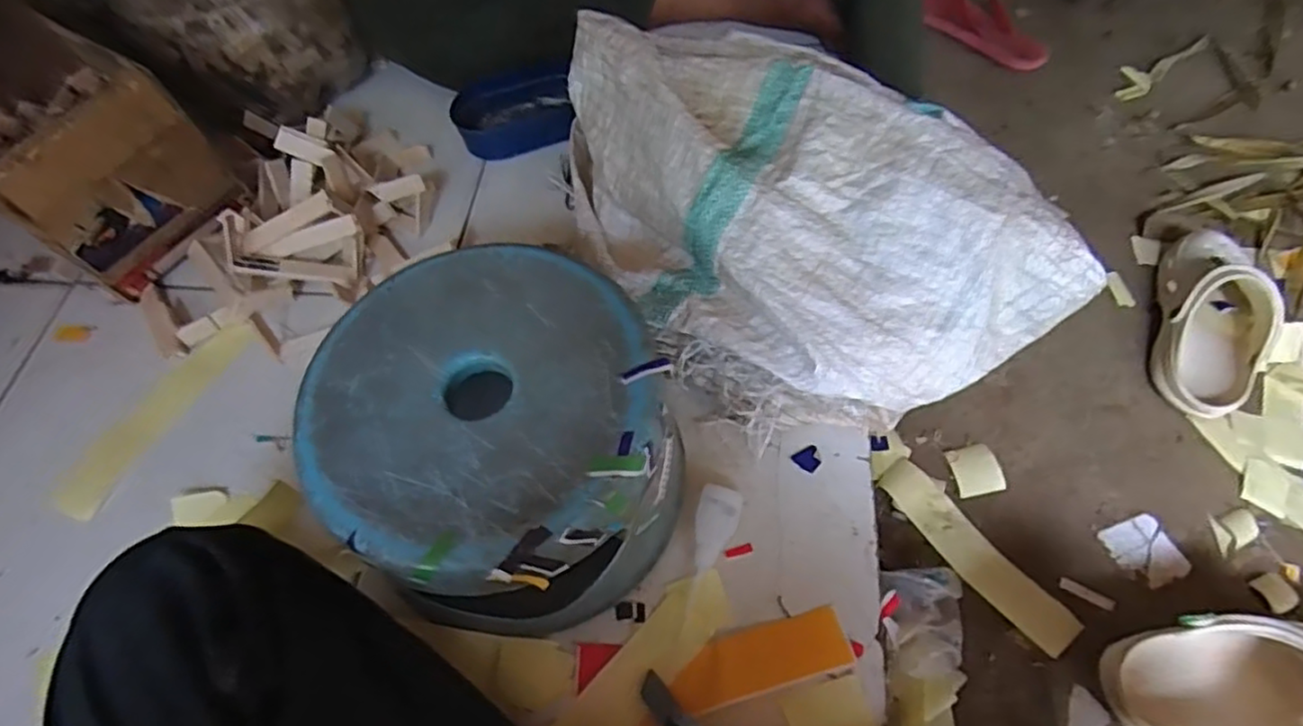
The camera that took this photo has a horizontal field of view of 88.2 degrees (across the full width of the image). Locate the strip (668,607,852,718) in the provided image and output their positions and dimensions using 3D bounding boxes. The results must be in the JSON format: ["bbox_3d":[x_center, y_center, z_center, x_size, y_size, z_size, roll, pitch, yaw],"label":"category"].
[{"bbox_3d":[0.077,0.209,0.476,0.125,0.007,0.044,-17,61,-4],"label":"strip"}]

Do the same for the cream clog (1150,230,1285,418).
[{"bbox_3d":[0.602,-0.056,0.708,0.099,0.075,0.233,18,60,14],"label":"cream clog"}]

